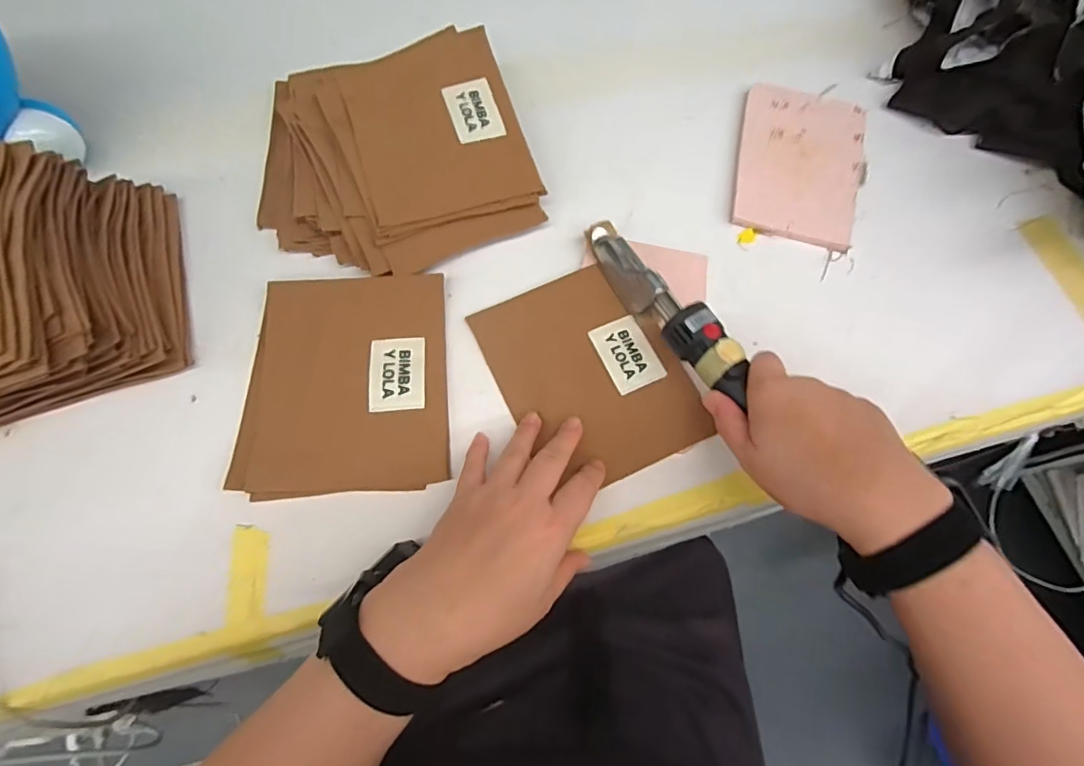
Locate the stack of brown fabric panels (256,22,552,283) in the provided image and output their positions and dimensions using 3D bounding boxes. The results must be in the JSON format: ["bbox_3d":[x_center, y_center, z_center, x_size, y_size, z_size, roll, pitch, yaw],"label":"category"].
[{"bbox_3d":[-0.134,-0.204,0.462,0.229,0.049,0.229,-19,70,-10],"label":"stack of brown fabric panels"}]

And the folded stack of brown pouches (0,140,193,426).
[{"bbox_3d":[-0.383,-0.068,0.378,0.196,0.086,0.179,-19,70,-10],"label":"folded stack of brown pouches"}]

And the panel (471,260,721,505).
[{"bbox_3d":[0.037,-0.009,0.414,0.130,0.010,0.167,-25,72,-12],"label":"panel"}]

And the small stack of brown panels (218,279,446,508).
[{"bbox_3d":[-0.148,-0.004,0.401,0.149,0.011,0.168,-3,68,-4],"label":"small stack of brown panels"}]

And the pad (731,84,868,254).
[{"bbox_3d":[0.244,-0.210,0.505,0.112,0.008,0.183,16,68,4],"label":"pad"}]

